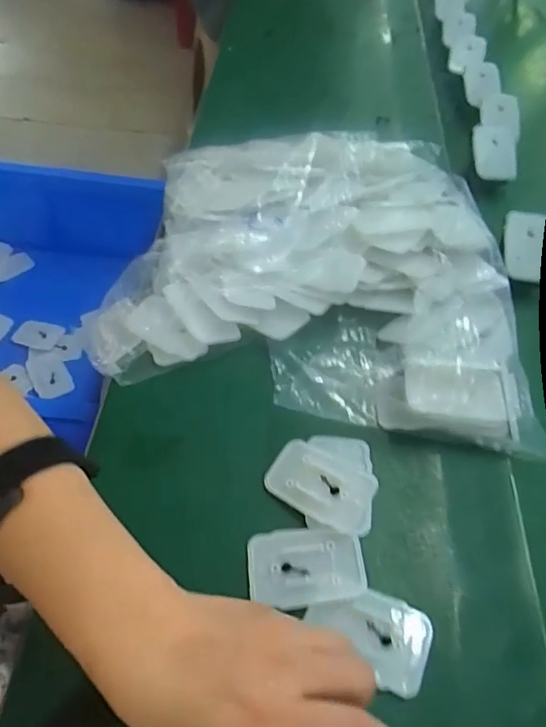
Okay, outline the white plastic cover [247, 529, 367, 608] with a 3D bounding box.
[{"bbox_3d":[0.020,0.124,0.325,0.069,0.009,0.045,-3,56,-4],"label":"white plastic cover"}]

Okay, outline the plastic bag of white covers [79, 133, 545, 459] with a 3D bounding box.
[{"bbox_3d":[0.025,-0.084,0.439,0.333,0.069,0.301,3,55,0],"label":"plastic bag of white covers"}]

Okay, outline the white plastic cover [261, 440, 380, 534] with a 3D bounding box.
[{"bbox_3d":[0.031,0.080,0.352,0.071,0.006,0.044,27,66,25],"label":"white plastic cover"}]

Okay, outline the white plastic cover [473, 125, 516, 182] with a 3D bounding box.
[{"bbox_3d":[0.238,-0.223,0.568,0.047,0.011,0.059,5,80,-9],"label":"white plastic cover"}]

